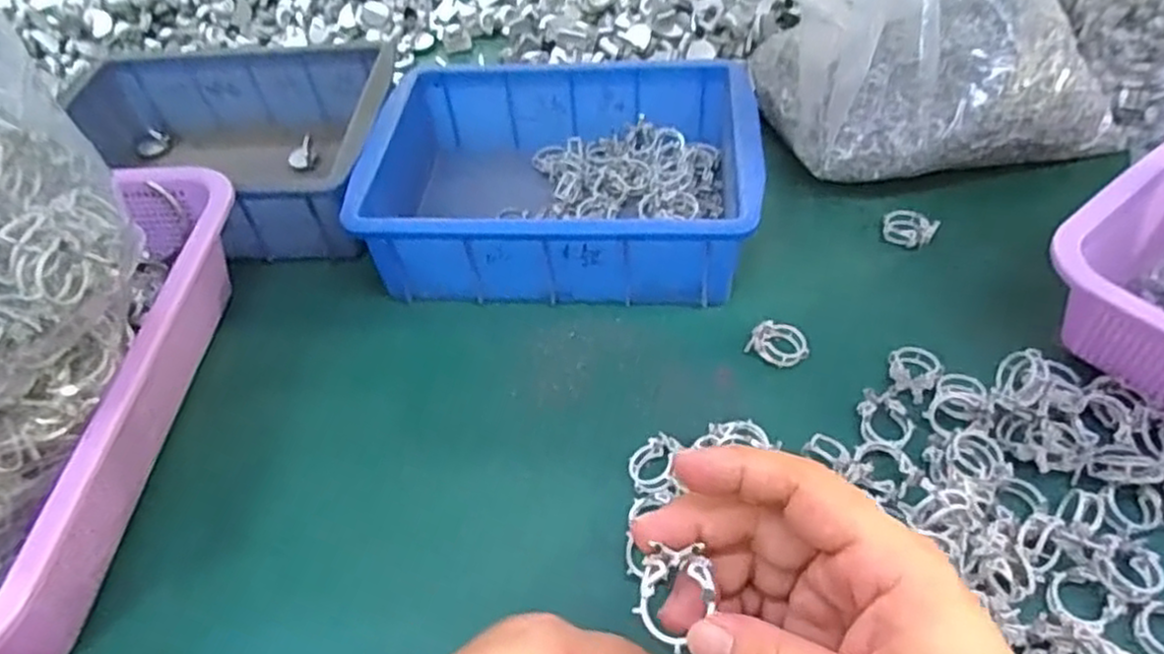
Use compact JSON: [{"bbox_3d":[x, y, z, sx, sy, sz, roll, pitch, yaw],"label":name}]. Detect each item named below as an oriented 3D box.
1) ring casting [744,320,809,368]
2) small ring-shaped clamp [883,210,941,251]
[{"bbox_3d":[0.115,0.011,0.418,0.033,0.011,0.026,21,55,20],"label":"ring casting"},{"bbox_3d":[0.213,-0.064,0.469,0.032,0.012,0.025,30,58,26],"label":"small ring-shaped clamp"}]

